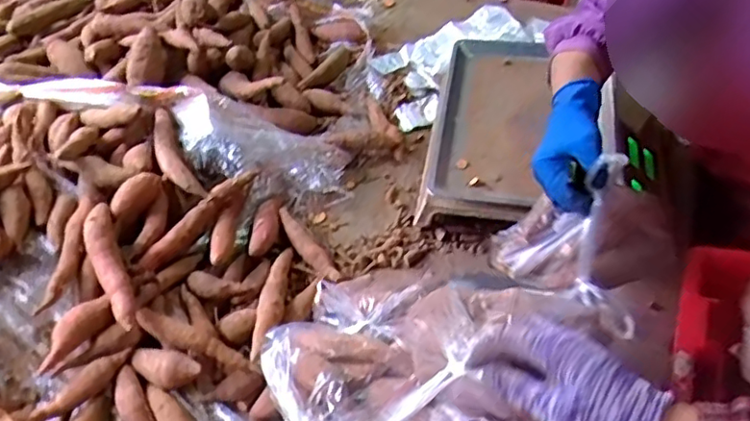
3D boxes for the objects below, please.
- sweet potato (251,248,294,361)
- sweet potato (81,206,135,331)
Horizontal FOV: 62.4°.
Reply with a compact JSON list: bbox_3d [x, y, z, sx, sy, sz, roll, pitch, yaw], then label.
[{"bbox_3d":[-0.125,0.111,0.775,0.033,0.035,0.174,2,34,4],"label":"sweet potato"},{"bbox_3d":[-0.318,0.064,0.740,0.033,0.045,0.182,-22,52,-15],"label":"sweet potato"}]

